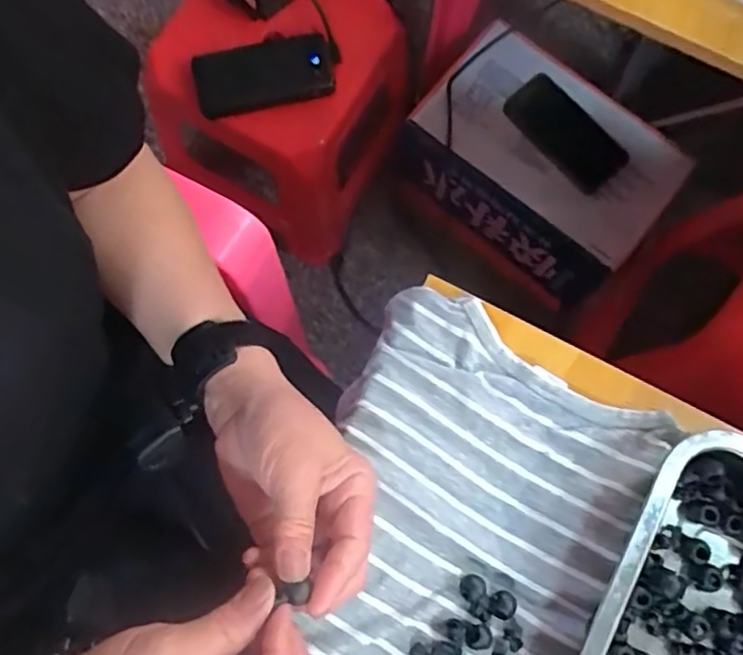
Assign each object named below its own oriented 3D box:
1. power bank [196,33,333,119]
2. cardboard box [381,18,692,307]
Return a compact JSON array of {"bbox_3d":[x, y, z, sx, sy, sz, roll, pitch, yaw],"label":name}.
[{"bbox_3d":[-0.122,-0.286,0.724,0.154,0.023,0.073,-16,79,-5],"label":"power bank"},{"bbox_3d":[0.220,-0.211,0.887,0.325,0.170,0.224,41,80,7],"label":"cardboard box"}]

